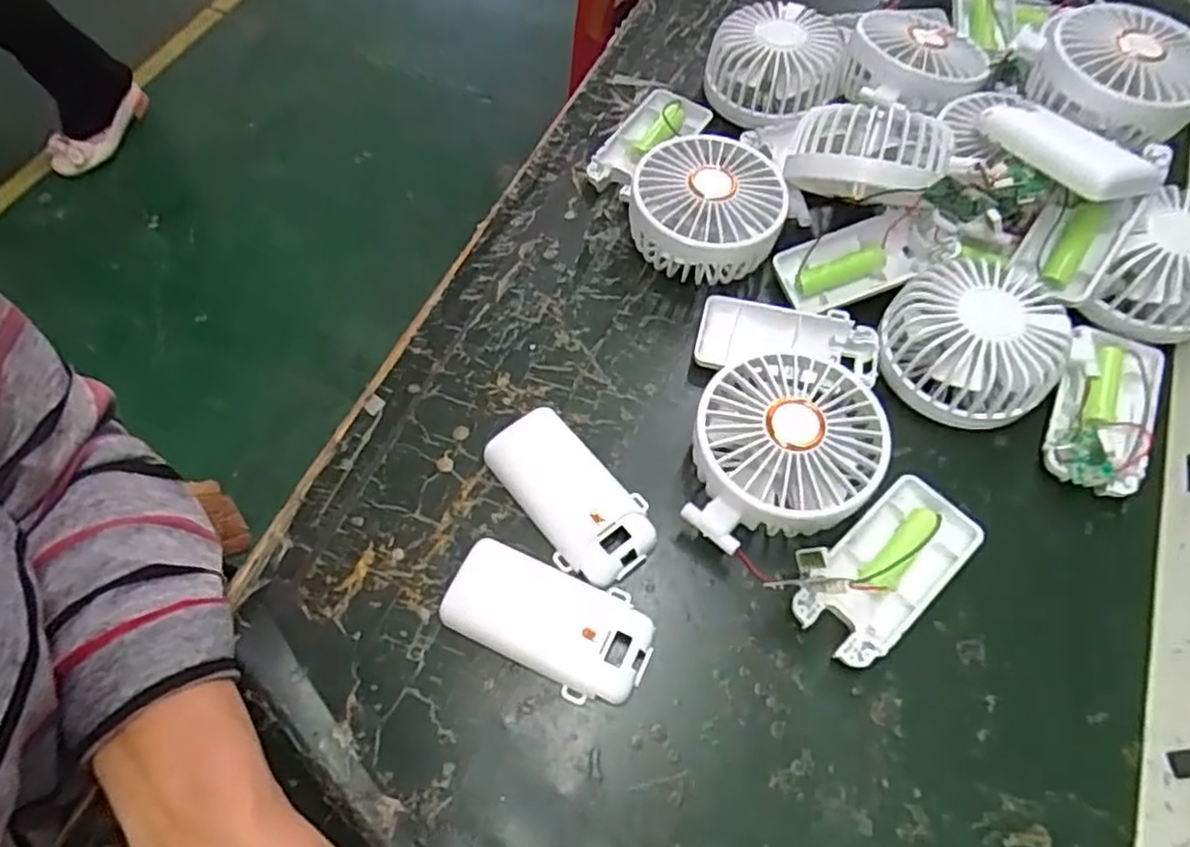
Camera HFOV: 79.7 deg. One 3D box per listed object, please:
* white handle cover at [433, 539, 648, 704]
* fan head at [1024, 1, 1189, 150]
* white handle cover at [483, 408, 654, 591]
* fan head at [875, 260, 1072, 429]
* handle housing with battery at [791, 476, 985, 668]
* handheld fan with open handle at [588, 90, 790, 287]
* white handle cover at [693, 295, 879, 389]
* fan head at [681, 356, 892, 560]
[{"bbox_3d":[-0.021,0.087,0.320,0.093,0.016,0.046,21,64,11],"label":"white handle cover"},{"bbox_3d":[0.293,-0.198,0.398,0.087,0.031,0.081,32,67,16],"label":"fan head"},{"bbox_3d":[-0.013,0.034,0.349,0.048,0.019,0.095,-39,68,-19],"label":"white handle cover"},{"bbox_3d":[0.194,-0.043,0.365,0.082,0.038,0.083,0,62,0],"label":"fan head"},{"bbox_3d":[0.133,0.068,0.332,0.093,0.016,0.048,-38,68,-18],"label":"handle housing with battery"},{"bbox_3d":[0.049,-0.154,0.429,0.089,0.045,0.162,-14,62,-7],"label":"handheld fan with open handle"},{"bbox_3d":[0.104,-0.044,0.388,0.094,0.019,0.039,10,62,6],"label":"white handle cover"},{"bbox_3d":[0.085,0.016,0.343,0.085,0.045,0.105,35,67,18],"label":"fan head"}]

